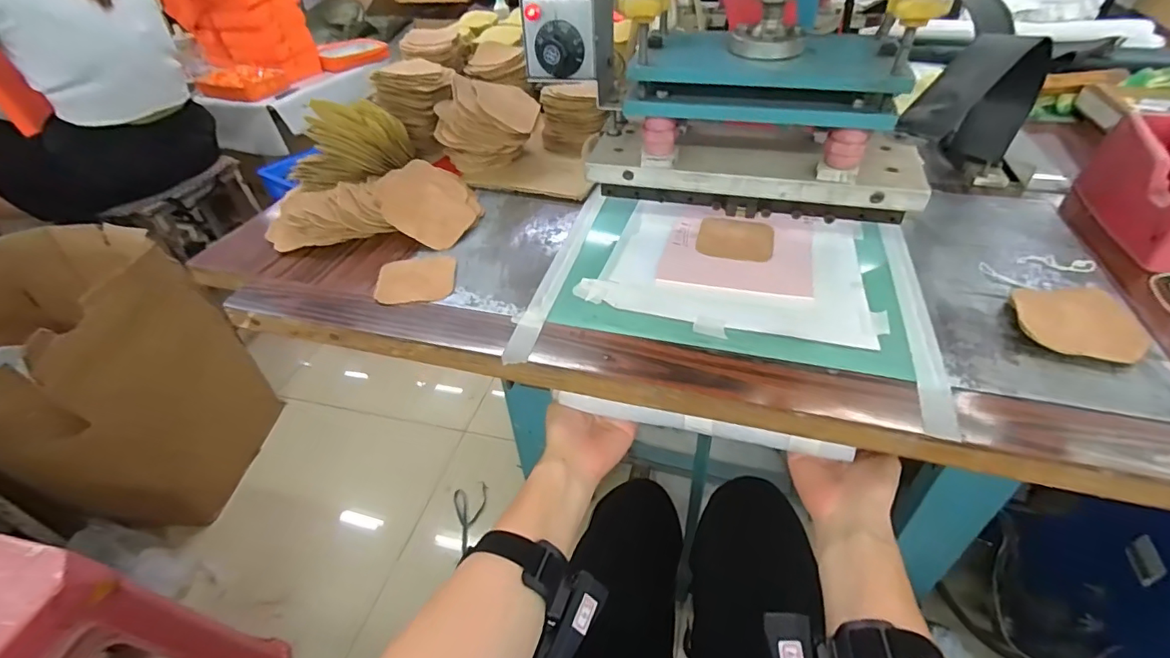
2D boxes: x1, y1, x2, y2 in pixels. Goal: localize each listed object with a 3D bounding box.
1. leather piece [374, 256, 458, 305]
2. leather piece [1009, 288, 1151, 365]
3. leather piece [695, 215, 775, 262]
[{"bbox_3d":[-0.180,-0.055,0.556,0.081,0.005,0.075,-9,42,-7],"label":"leather piece"},{"bbox_3d":[0.426,-0.004,0.449,0.102,0.022,0.083,-3,41,1],"label":"leather piece"},{"bbox_3d":[0.169,-0.103,0.583,0.082,0.006,0.081,10,43,15],"label":"leather piece"}]

